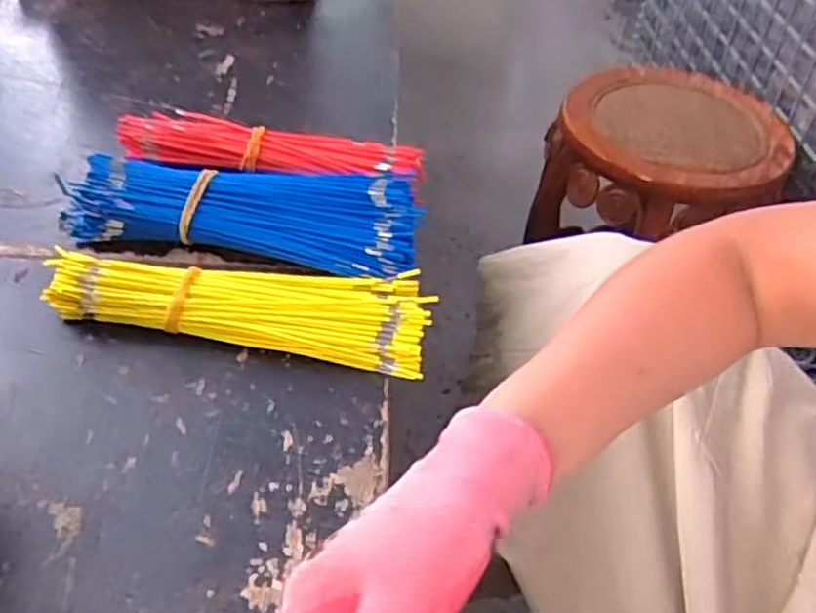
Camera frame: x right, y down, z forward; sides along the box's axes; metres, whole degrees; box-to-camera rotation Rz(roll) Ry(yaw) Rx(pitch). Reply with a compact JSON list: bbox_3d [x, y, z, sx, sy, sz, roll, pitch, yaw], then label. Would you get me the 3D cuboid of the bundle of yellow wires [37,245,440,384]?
[{"bbox_3d":[-0.106,-0.005,0.476,0.238,0.030,0.069,10,45,3],"label":"bundle of yellow wires"}]

